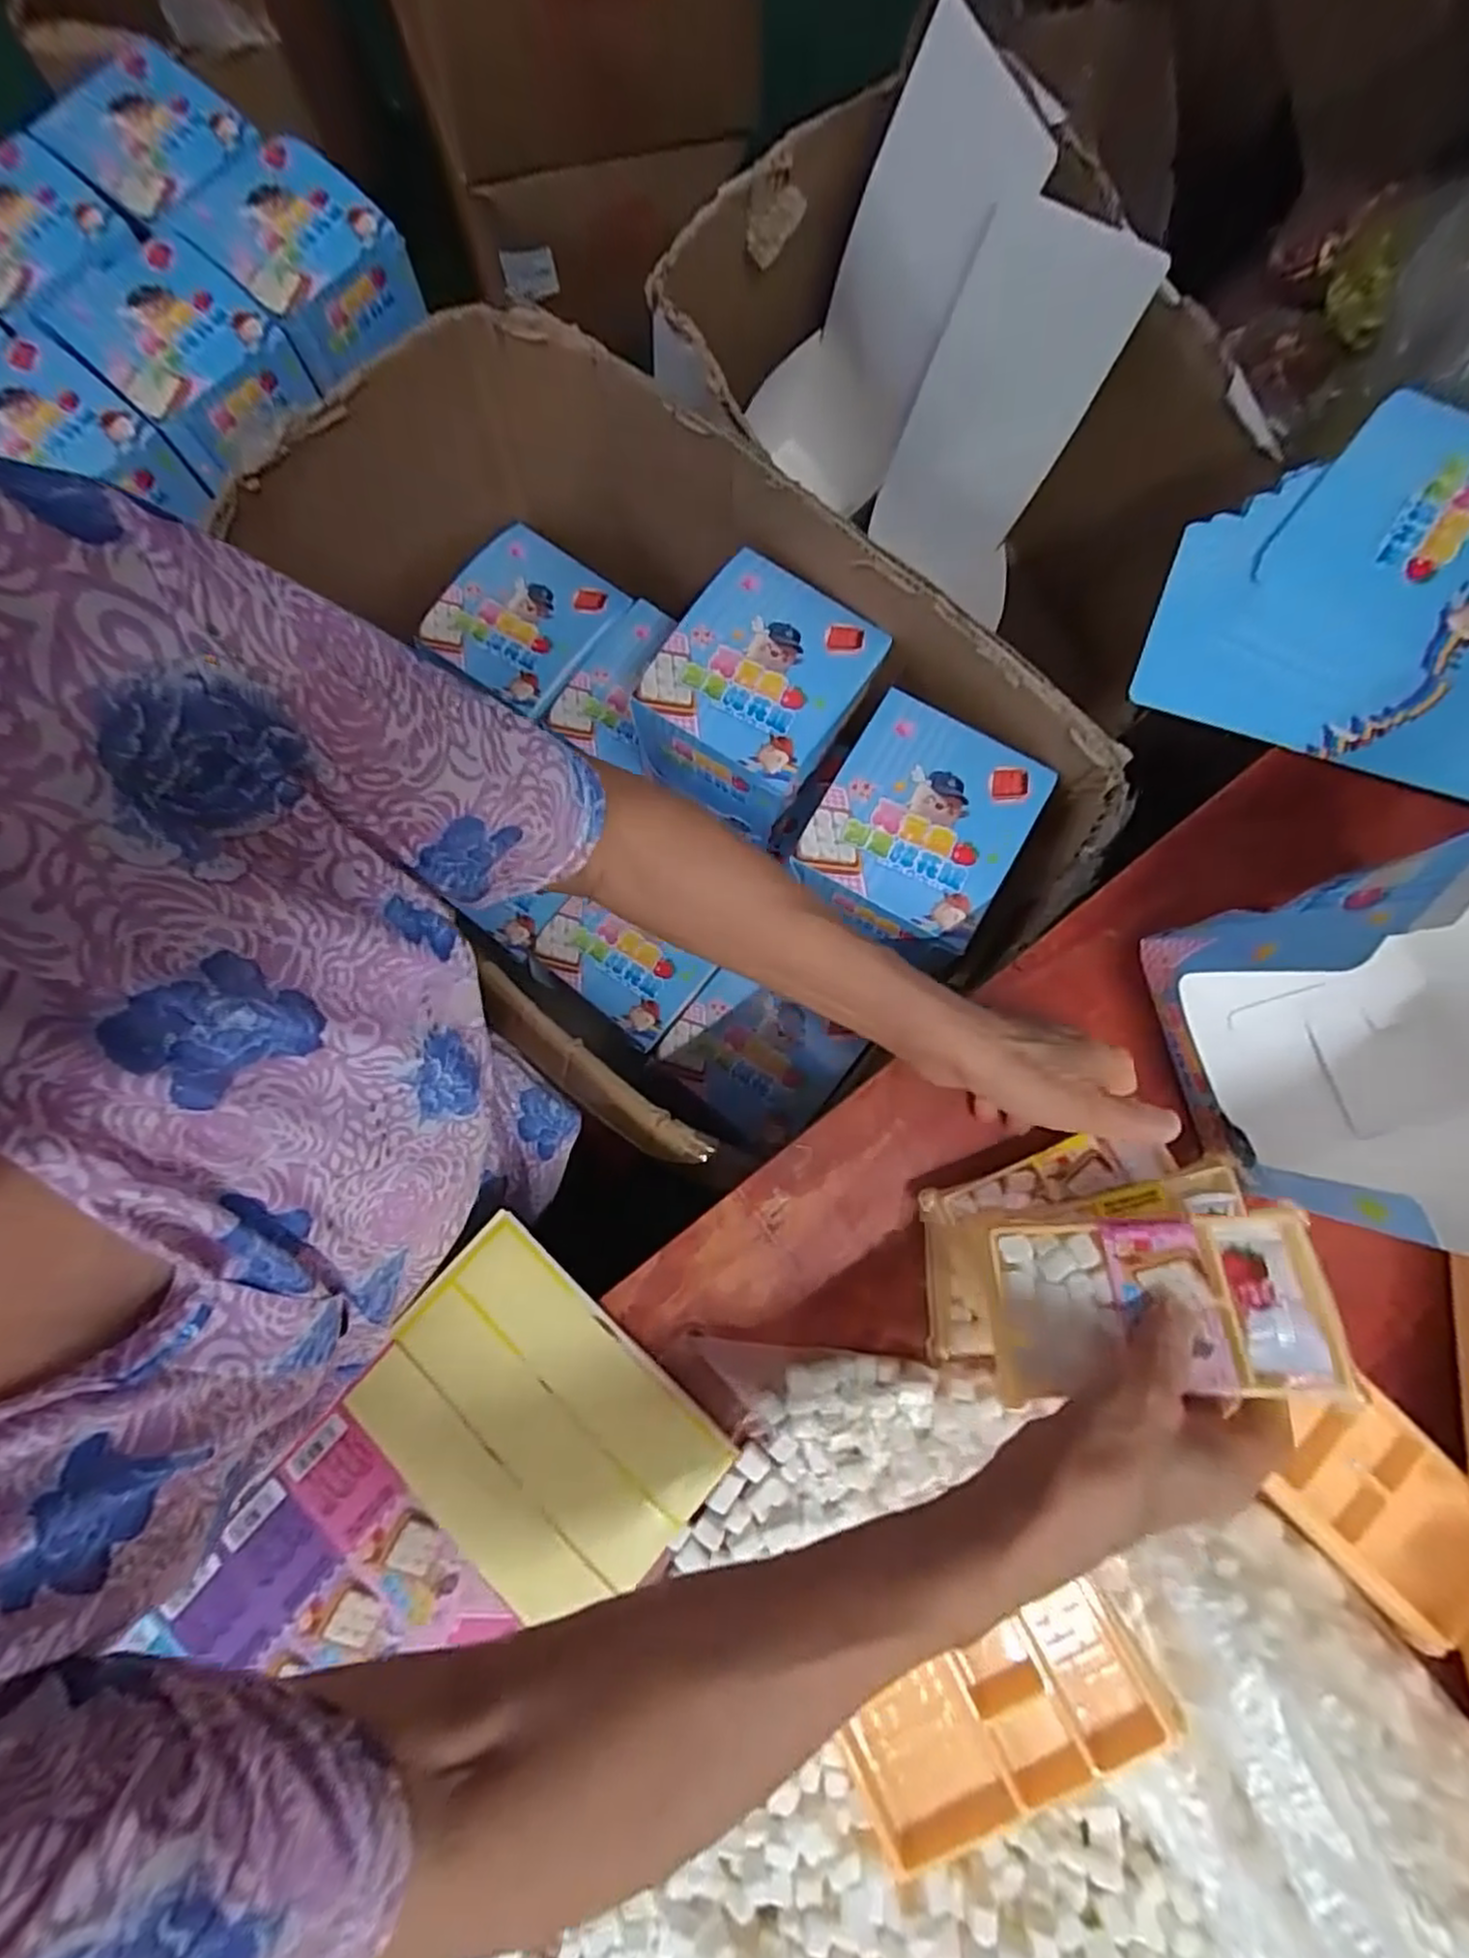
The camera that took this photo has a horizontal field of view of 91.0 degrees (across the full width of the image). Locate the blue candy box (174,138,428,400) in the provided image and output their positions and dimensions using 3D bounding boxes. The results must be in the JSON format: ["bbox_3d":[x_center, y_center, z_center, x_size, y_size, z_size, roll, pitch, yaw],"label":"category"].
[{"bbox_3d":[-0.418,-0.688,0.692,0.168,0.084,0.144,40,80,7],"label":"blue candy box"}]

